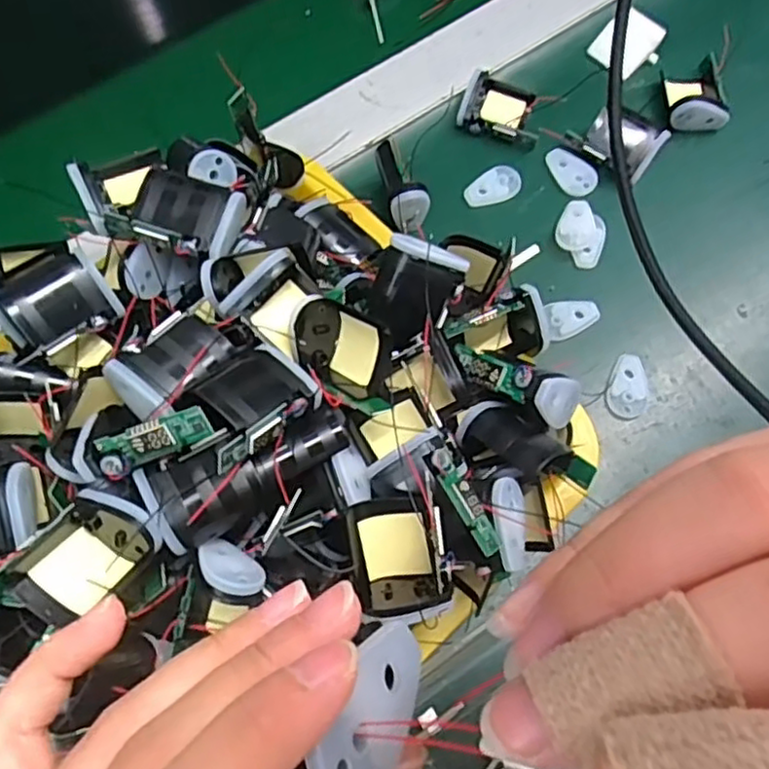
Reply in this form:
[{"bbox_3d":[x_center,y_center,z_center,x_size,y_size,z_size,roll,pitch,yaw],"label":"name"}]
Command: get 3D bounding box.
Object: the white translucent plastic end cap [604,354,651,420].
[{"bbox_3d":[0.133,0.001,0.375,0.023,0.005,0.035,18,72,6],"label":"white translucent plastic end cap"}]

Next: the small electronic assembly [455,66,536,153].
[{"bbox_3d":[0.076,-0.174,0.428,0.050,0.018,0.039,25,73,8],"label":"small electronic assembly"}]

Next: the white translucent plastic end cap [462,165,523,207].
[{"bbox_3d":[0.066,-0.121,0.423,0.035,0.004,0.023,-25,73,-8],"label":"white translucent plastic end cap"}]

